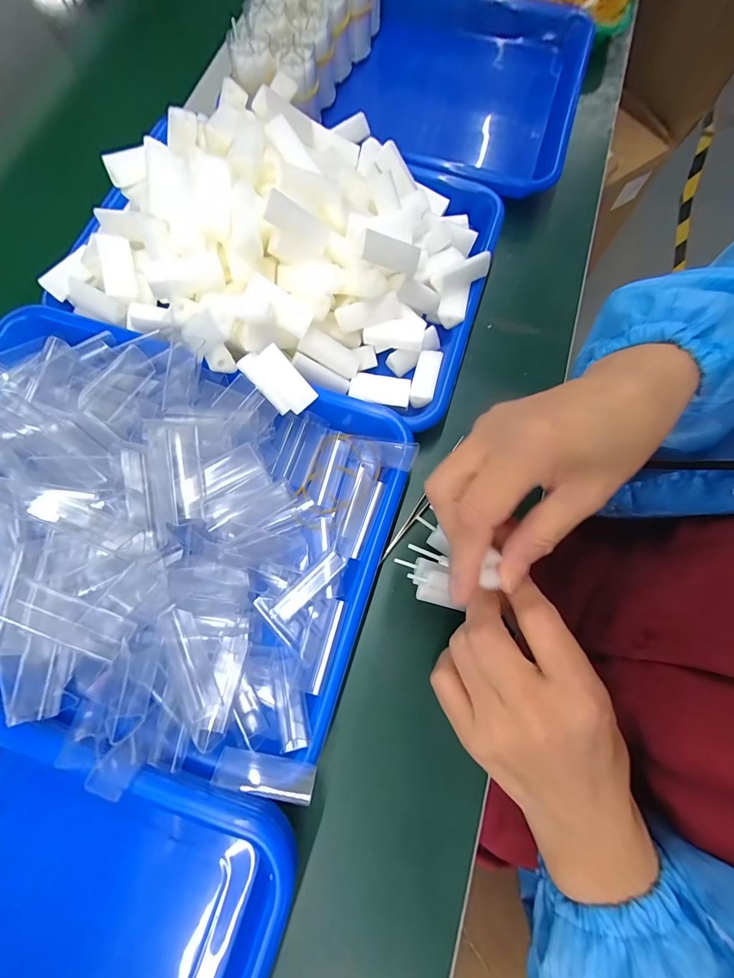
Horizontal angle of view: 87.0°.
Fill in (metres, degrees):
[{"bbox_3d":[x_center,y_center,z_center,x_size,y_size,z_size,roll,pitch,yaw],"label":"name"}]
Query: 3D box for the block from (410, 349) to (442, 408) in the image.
[{"bbox_3d":[0.046,-0.087,0.299,0.018,0.010,0.049,15,75,4],"label":"block"}]

